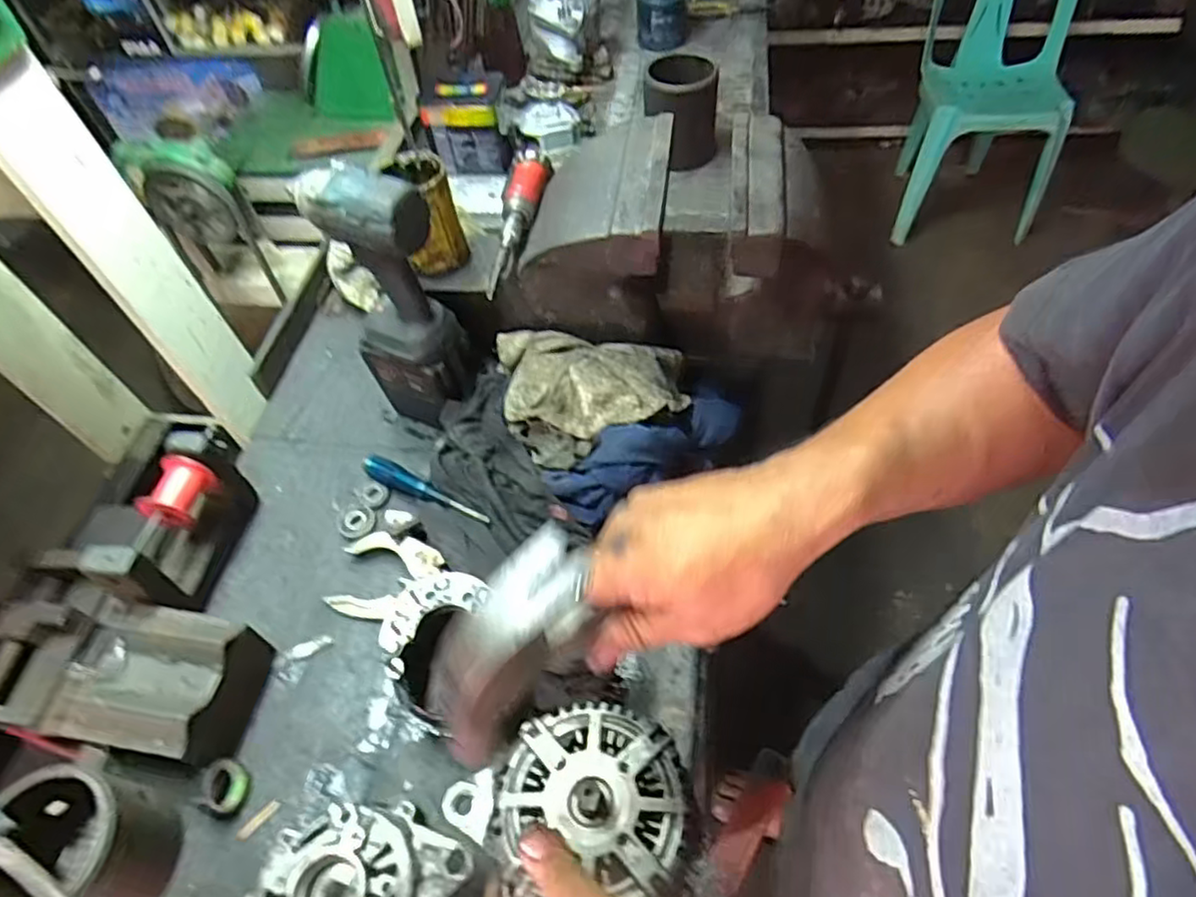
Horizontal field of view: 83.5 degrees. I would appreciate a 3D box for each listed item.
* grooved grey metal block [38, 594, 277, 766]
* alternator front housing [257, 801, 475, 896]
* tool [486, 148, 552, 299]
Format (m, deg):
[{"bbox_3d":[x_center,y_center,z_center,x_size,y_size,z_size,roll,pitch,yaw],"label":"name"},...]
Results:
[{"bbox_3d":[-0.399,0.221,0.627,0.137,0.100,0.121,6,55,10],"label":"grooved grey metal block"},{"bbox_3d":[-0.176,0.344,0.525,0.150,0.086,0.120,-10,54,-2],"label":"alternator front housing"},{"bbox_3d":[-0.086,-0.248,0.740,0.042,0.038,0.221,2,54,7],"label":"tool"}]

